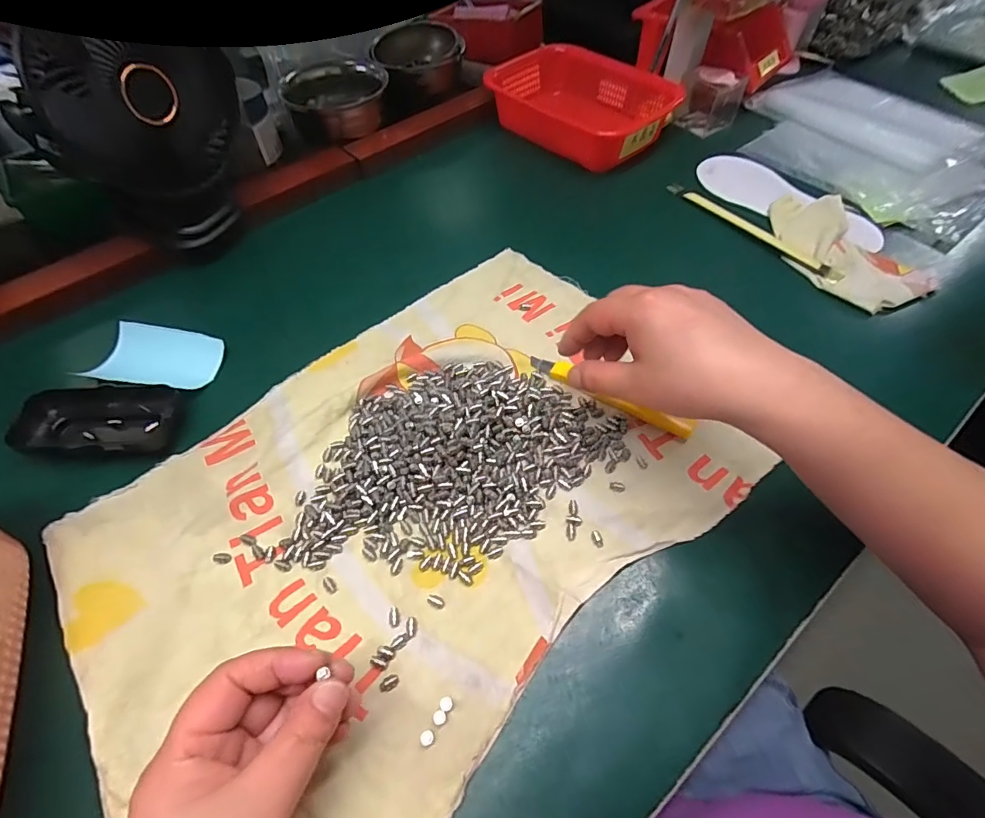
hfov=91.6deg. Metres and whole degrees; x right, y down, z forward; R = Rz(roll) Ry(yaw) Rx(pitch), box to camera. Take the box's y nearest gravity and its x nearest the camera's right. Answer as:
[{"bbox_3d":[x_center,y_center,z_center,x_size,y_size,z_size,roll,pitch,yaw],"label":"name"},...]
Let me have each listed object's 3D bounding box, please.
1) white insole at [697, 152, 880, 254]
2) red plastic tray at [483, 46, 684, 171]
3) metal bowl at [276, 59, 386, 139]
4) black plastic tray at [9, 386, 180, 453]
[{"bbox_3d":[0.308,-0.224,0.507,0.085,0.010,0.201,-33,61,-20],"label":"white insole"},{"bbox_3d":[0.105,-0.379,0.593,0.210,0.052,0.152,38,63,23],"label":"red plastic tray"},{"bbox_3d":[-0.186,-0.373,0.578,0.124,0.045,0.103,-14,57,-10],"label":"metal bowl"},{"bbox_3d":[-0.285,0.009,0.349,0.111,0.025,0.054,1,55,1],"label":"black plastic tray"}]

